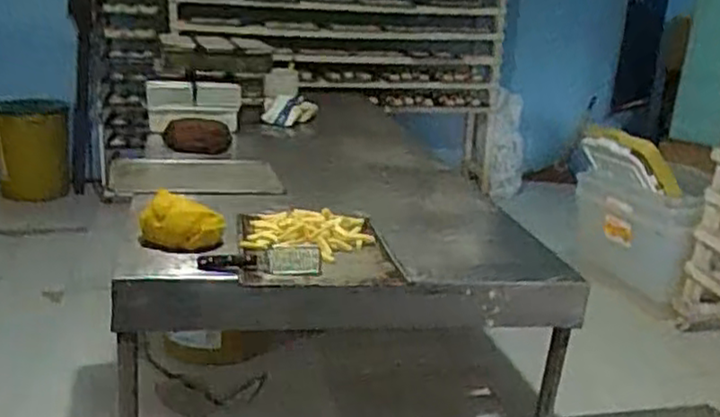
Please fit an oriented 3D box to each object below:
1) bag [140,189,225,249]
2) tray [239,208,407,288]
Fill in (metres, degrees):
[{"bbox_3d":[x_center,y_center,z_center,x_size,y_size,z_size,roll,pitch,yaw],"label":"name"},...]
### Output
[{"bbox_3d":[-0.385,0.023,1.526,0.181,0.086,0.103,11,21,22],"label":"bag"},{"bbox_3d":[-0.096,0.073,1.546,0.317,0.053,0.426,0,19,-10],"label":"tray"}]

